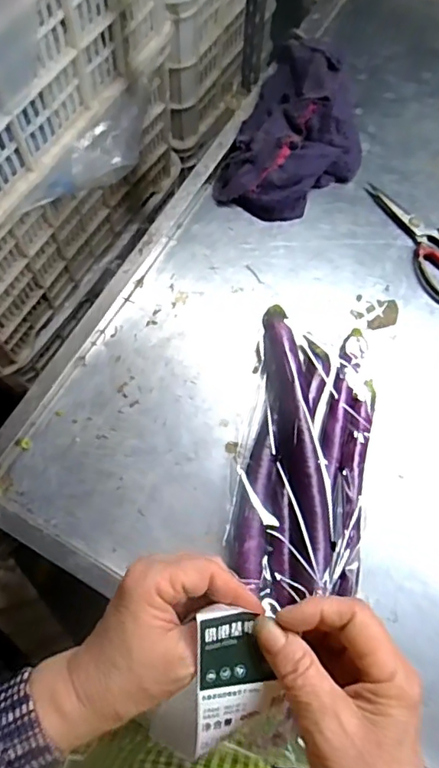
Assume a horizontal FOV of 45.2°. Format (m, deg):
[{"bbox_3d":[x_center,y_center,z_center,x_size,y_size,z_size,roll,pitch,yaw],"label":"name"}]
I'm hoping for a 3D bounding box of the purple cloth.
[{"bbox_3d":[0.103,-0.307,0.642,0.151,0.051,0.244,23,71,7],"label":"purple cloth"}]

